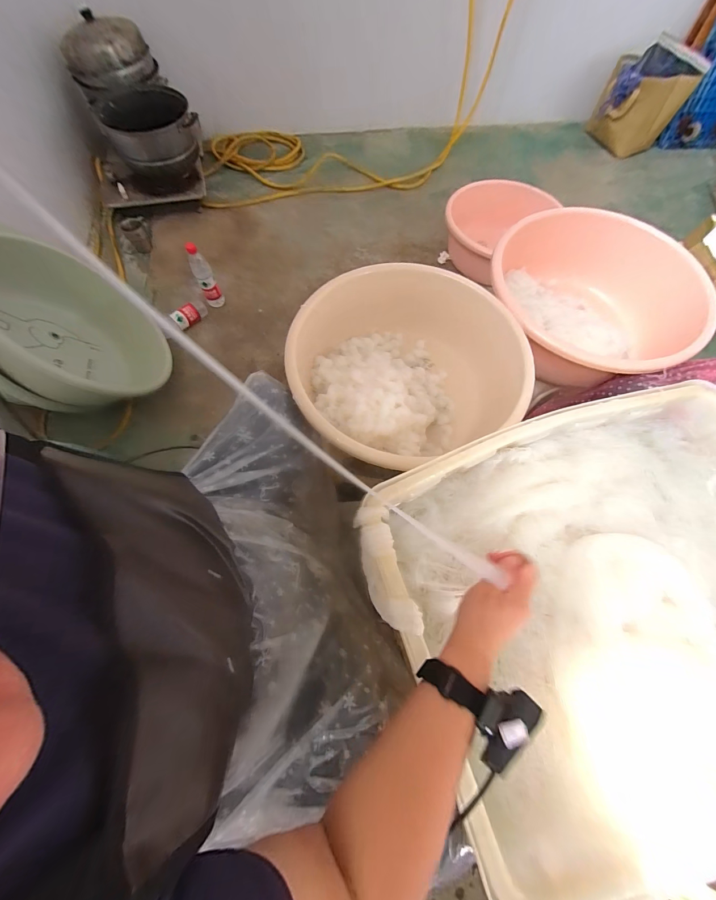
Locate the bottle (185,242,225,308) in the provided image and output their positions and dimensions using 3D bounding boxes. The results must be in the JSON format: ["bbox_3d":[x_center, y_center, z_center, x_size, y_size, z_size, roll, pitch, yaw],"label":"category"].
[{"bbox_3d":[-0.527,-0.596,1.096,0.060,0.189,0.065,-26,70,-11],"label":"bottle"}]

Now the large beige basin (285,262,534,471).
[{"bbox_3d":[0.091,-0.177,0.710,0.486,0.205,0.424,-34,72,-14],"label":"large beige basin"}]

